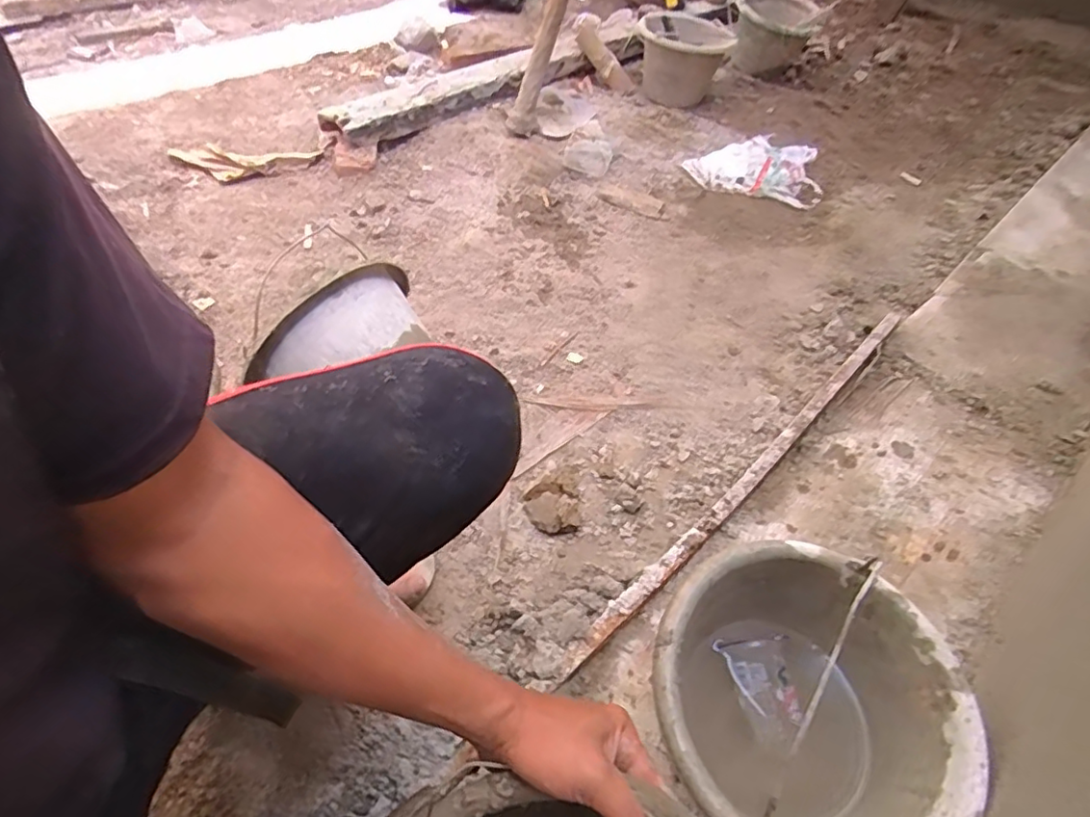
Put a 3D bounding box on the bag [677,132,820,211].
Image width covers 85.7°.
[{"bbox_3d":[0.481,-0.556,1.335,0.287,0.033,0.213,17,53,15],"label":"bag"}]

